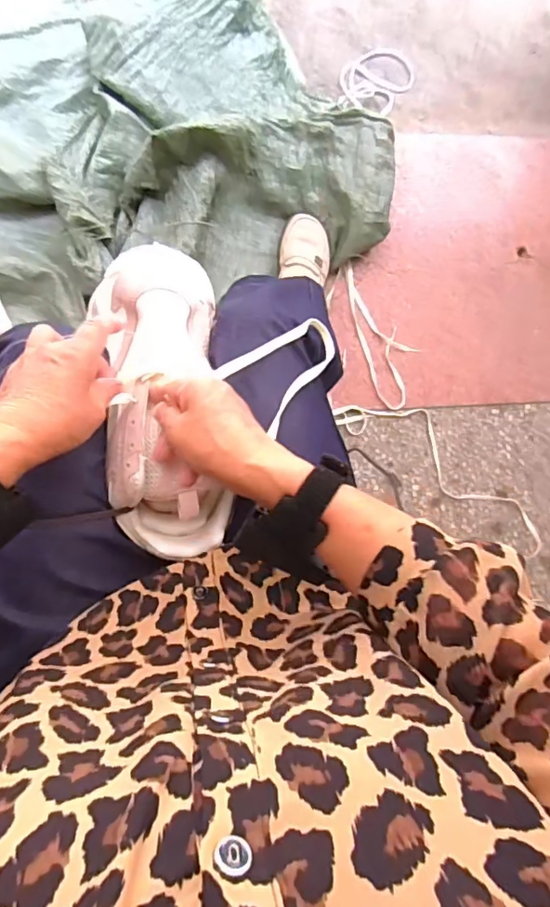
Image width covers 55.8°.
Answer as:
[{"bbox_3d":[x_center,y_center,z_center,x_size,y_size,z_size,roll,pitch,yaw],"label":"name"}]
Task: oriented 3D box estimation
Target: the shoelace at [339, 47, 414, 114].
[{"bbox_3d":[0.185,-0.685,0.959,0.169,0.014,0.108,-38,95,-9],"label":"shoelace"}]

